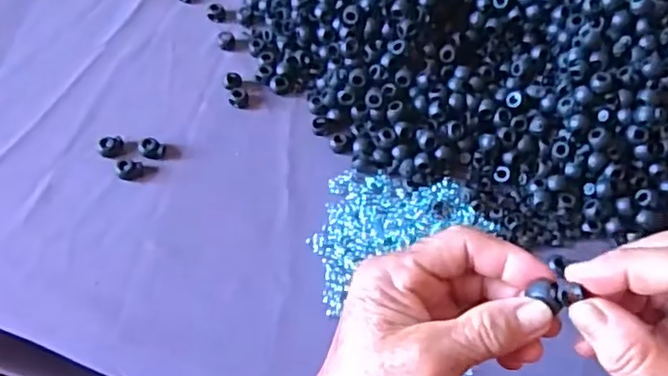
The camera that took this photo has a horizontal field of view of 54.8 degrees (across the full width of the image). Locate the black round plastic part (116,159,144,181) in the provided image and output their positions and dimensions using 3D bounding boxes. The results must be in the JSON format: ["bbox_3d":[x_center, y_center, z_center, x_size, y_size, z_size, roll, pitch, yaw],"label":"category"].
[{"bbox_3d":[-0.151,-0.014,0.477,0.017,0.008,0.015,4,60,-1],"label":"black round plastic part"}]

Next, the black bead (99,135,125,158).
[{"bbox_3d":[-0.167,-0.031,0.485,0.017,0.009,0.020,-3,60,-5],"label":"black bead"}]

